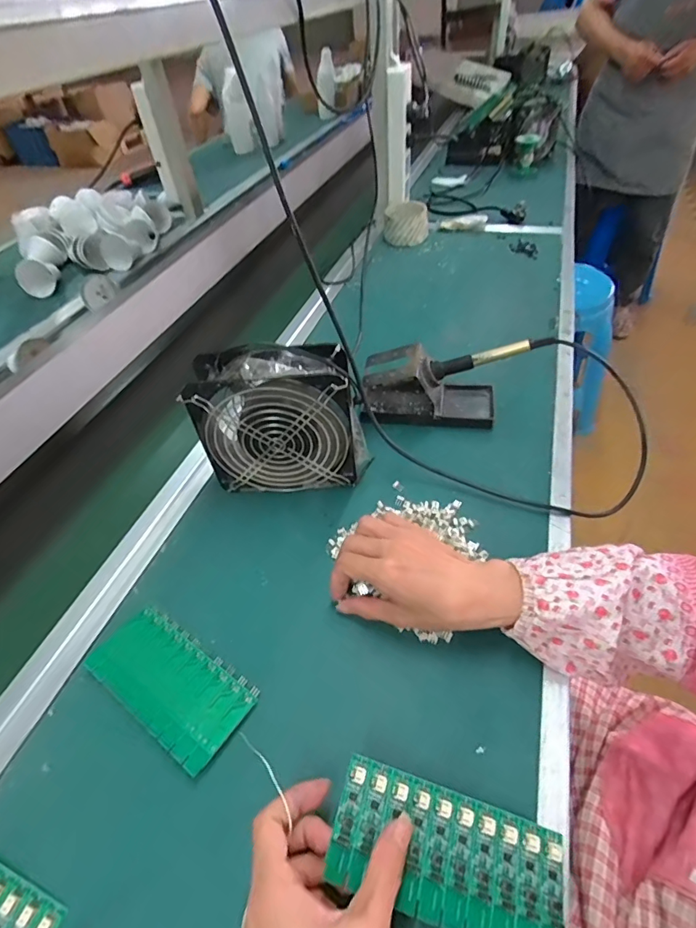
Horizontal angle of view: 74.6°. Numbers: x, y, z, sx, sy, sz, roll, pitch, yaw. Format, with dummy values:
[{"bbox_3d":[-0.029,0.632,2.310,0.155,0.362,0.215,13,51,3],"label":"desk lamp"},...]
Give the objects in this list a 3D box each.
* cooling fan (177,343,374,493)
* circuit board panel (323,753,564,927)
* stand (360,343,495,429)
[{"bbox_3d":[-0.064,-0.044,0.460,0.160,0.150,0.064,-2,44,4],"label":"cooling fan"},{"bbox_3d":[0.060,0.230,0.272,0.134,0.010,0.066,22,53,6],"label":"circuit board panel"},{"bbox_3d":[0.097,-0.097,0.548,0.159,0.066,0.076,5,45,11],"label":"stand"}]

